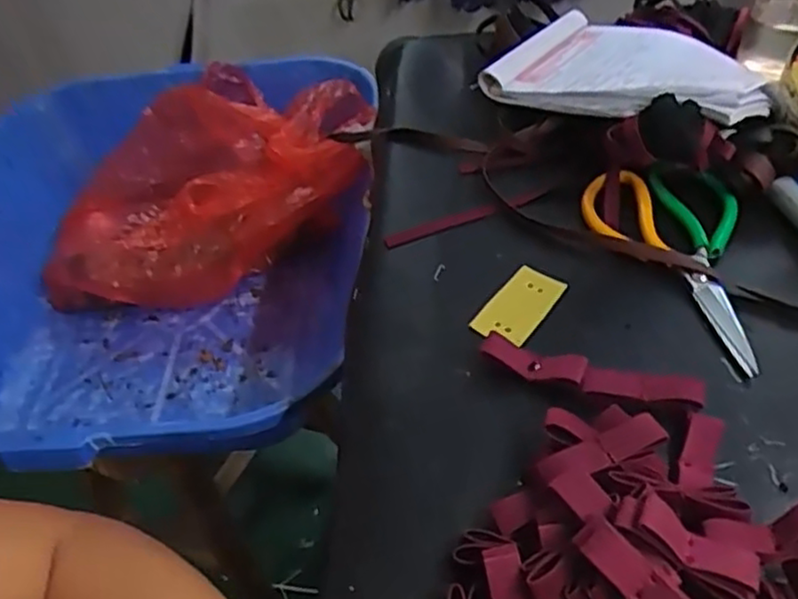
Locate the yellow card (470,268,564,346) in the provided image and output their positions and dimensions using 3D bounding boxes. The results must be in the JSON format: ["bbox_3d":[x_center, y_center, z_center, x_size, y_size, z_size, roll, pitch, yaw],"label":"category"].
[{"bbox_3d":[0.081,0.005,0.472,0.034,0.007,0.065,37,65,17],"label":"yellow card"}]

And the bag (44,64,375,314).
[{"bbox_3d":[-0.244,-0.168,0.911,0.403,0.205,0.301,-5,46,6],"label":"bag"}]

